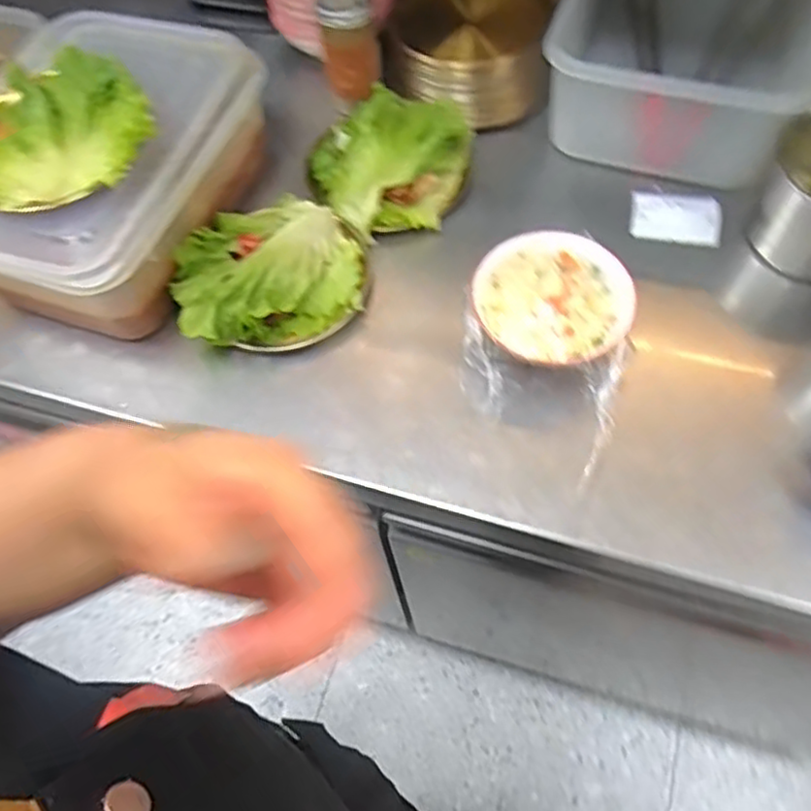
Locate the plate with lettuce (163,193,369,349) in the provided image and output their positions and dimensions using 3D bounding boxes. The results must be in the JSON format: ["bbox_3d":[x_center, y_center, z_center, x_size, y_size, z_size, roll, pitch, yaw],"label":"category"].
[{"bbox_3d":[-0.124,-0.129,0.641,0.171,0.048,0.151,-9,62,-1],"label":"plate with lettuce"}]

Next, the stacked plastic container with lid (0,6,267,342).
[{"bbox_3d":[-0.278,-0.222,0.652,0.224,0.105,0.304,16,64,11],"label":"stacked plastic container with lid"}]

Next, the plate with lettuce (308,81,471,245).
[{"bbox_3d":[-0.017,-0.241,0.675,0.162,0.062,0.150,-1,62,3],"label":"plate with lettuce"}]

